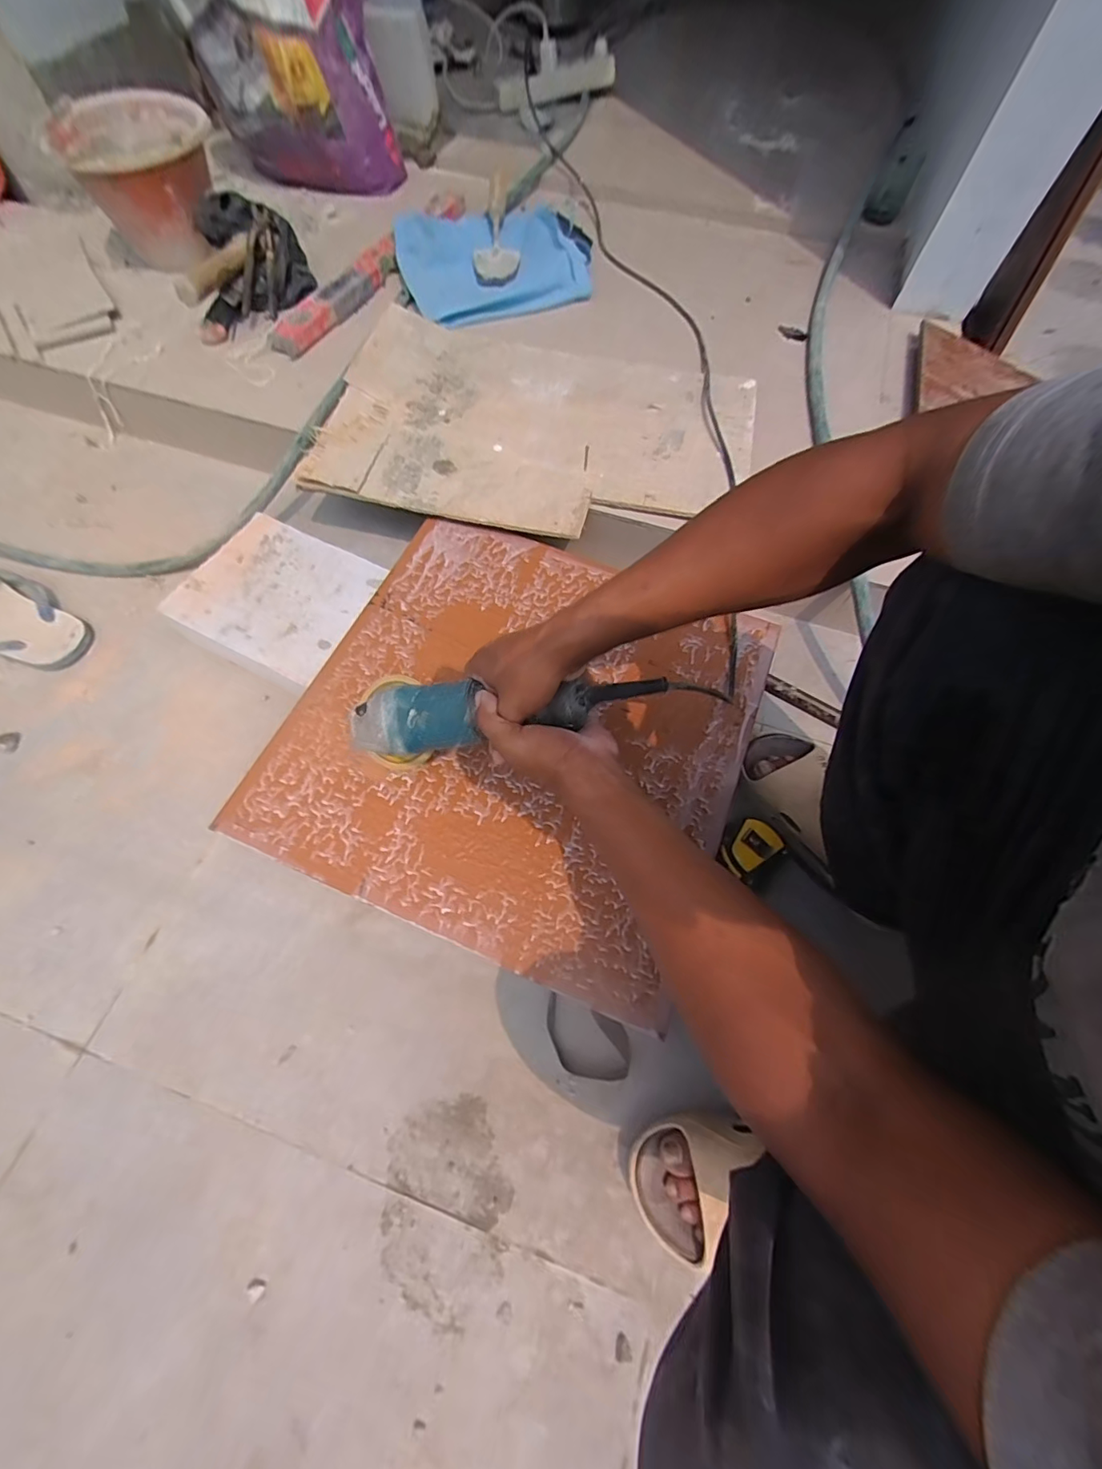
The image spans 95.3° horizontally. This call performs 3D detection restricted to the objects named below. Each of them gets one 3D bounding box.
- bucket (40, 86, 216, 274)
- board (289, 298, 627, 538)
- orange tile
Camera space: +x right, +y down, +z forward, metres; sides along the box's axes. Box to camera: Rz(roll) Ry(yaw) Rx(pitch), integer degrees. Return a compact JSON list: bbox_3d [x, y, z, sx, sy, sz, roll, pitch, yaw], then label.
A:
[{"bbox_3d":[-0.691,-0.957,0.875,0.242,0.150,0.246,-19,68,-10],"label":"bucket"},{"bbox_3d":[-0.112,-0.477,0.749,0.384,0.025,0.391,12,66,1],"label":"board"},{"bbox_3d":[-0.030,-0.016,0.581,0.484,0.008,0.481,22,67,8],"label":"orange tile"}]

